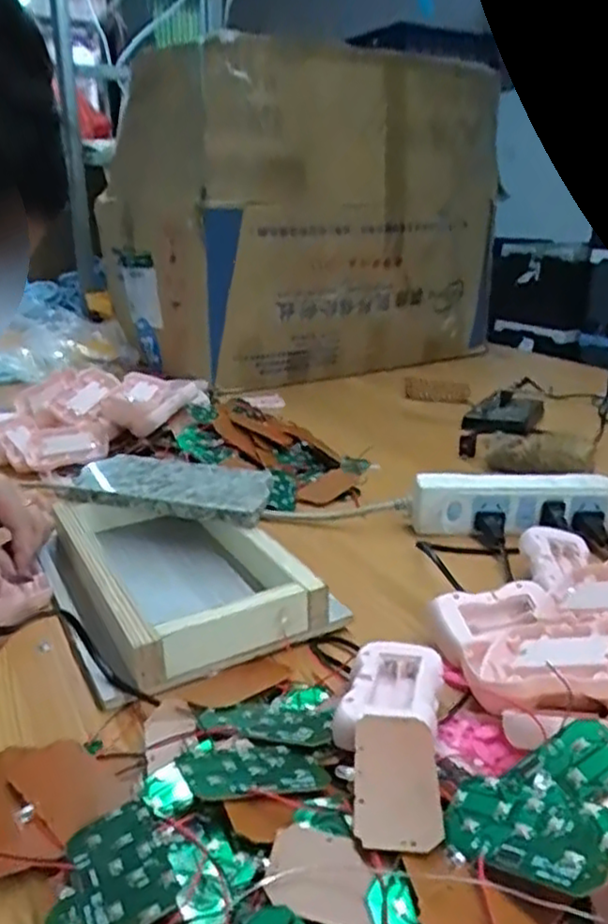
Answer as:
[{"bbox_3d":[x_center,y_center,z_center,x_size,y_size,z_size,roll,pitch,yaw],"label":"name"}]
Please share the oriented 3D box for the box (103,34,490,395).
[{"bbox_3d":[-0.001,-0.450,1.343,0.623,0.501,0.435,-16,26,-37],"label":"box"}]

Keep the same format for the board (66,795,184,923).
[{"bbox_3d":[-0.076,0.169,0.293,0.038,0.004,0.072,-22,17,-21],"label":"board"}]

